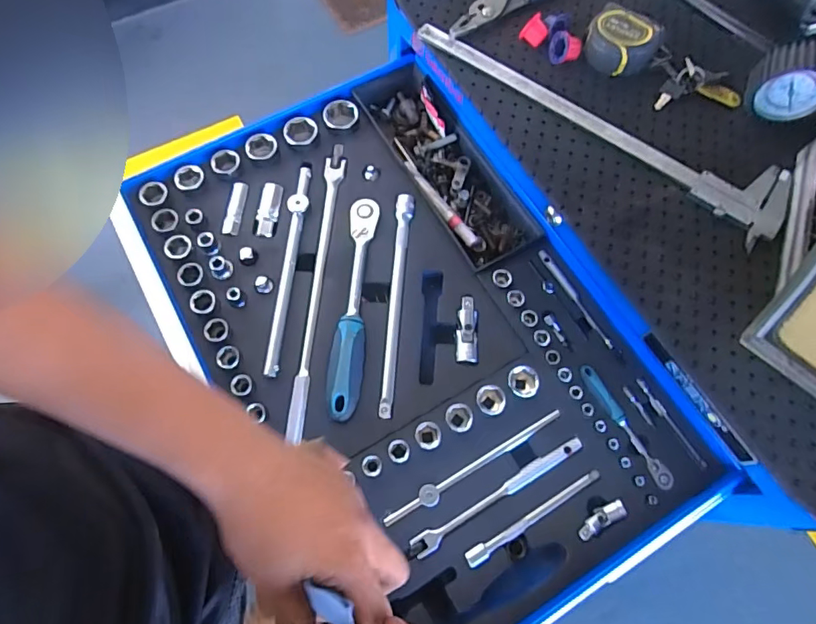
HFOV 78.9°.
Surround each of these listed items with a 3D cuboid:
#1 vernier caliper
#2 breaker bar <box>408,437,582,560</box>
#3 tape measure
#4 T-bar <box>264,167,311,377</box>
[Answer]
[{"bbox_3d":[0.189,-0.204,0.503,0.403,0.010,0.079,35,76,11],"label":"vernier caliper"},{"bbox_3d":[0.085,0.169,0.458,0.181,0.010,0.018,-28,72,-10],"label":"breaker bar"},{"bbox_3d":[0.221,-0.280,0.515,0.072,0.037,0.069,34,73,11],"label":"tape measure"},{"bbox_3d":[-0.127,-0.051,0.536,0.020,0.017,0.245,2,70,0],"label":"T-bar"}]

